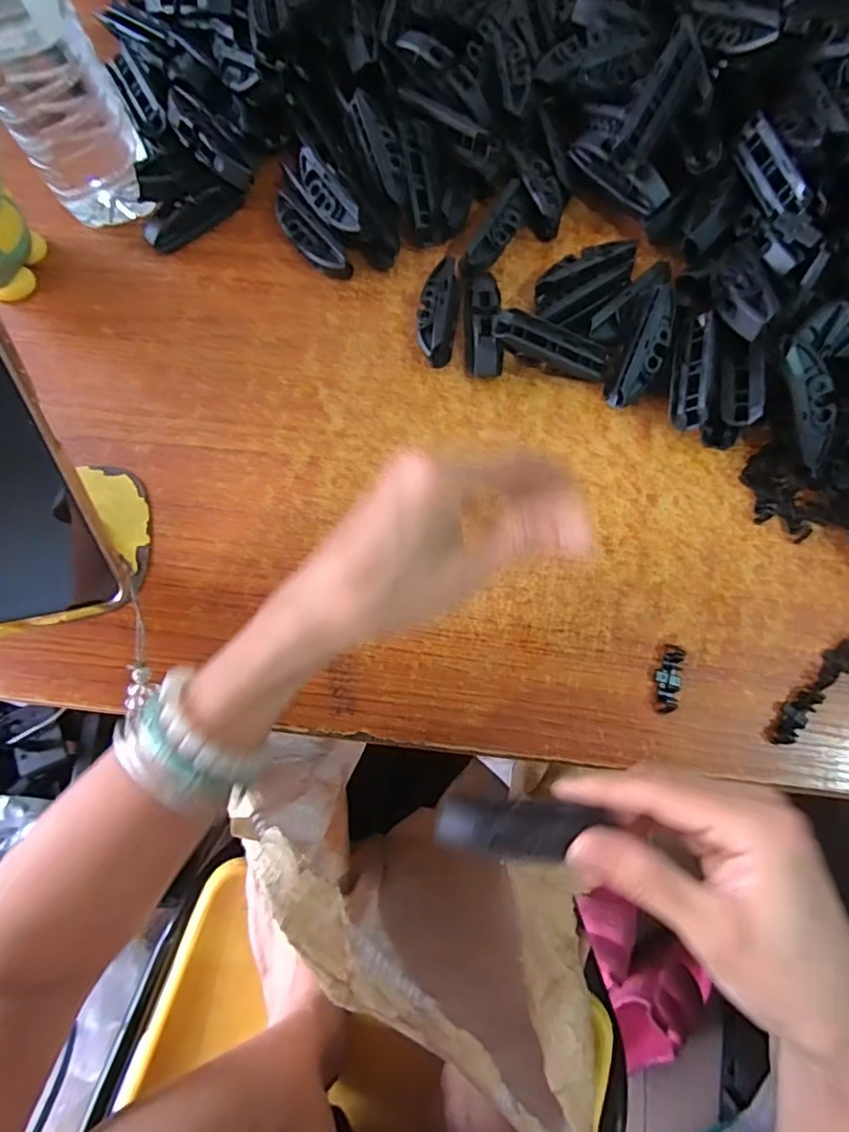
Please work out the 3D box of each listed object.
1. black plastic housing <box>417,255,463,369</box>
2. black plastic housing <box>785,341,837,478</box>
[{"bbox_3d":[0.009,-0.156,0.345,0.023,0.020,0.071,8,76,3],"label":"black plastic housing"},{"bbox_3d":[0.206,-0.083,0.294,0.019,0.008,0.071,-28,111,-6],"label":"black plastic housing"}]

